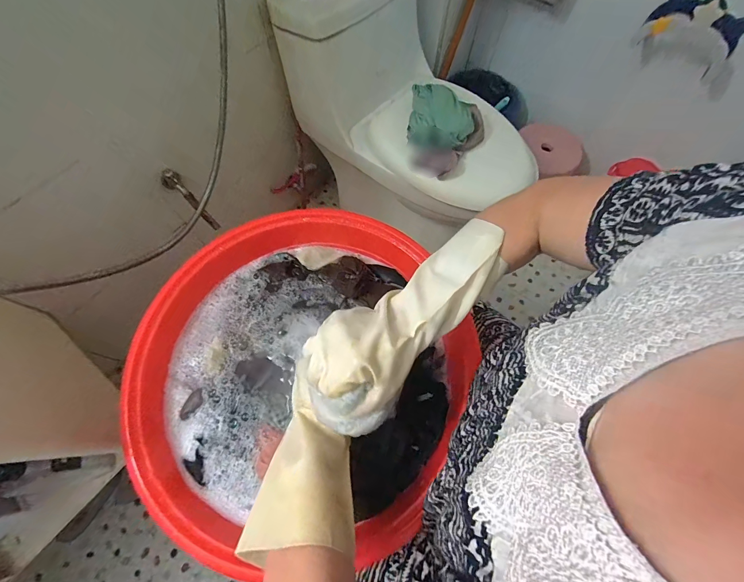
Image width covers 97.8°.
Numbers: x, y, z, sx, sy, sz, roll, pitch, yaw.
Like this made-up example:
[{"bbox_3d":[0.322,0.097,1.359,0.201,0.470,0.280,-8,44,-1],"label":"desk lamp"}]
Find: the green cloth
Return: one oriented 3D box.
[{"bbox_3d":[0.173,-0.436,0.799,0.157,0.059,0.177,9,67,3],"label":"green cloth"}]

